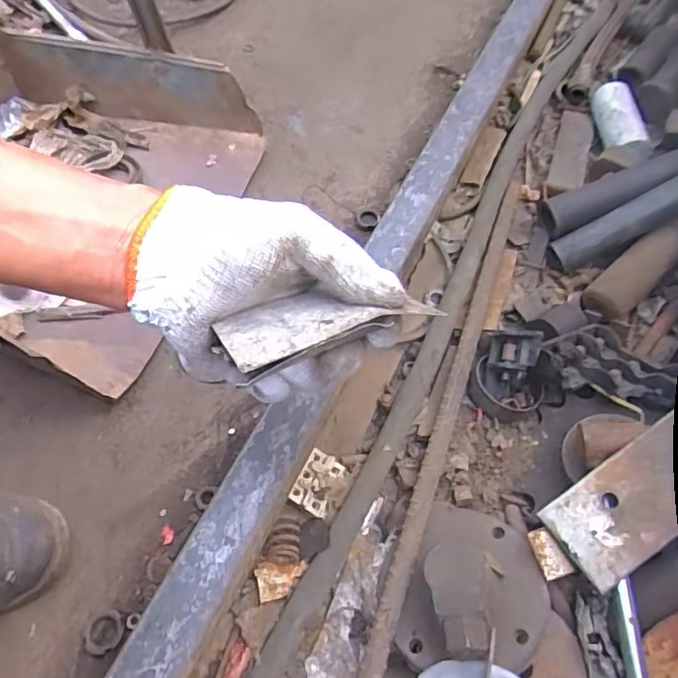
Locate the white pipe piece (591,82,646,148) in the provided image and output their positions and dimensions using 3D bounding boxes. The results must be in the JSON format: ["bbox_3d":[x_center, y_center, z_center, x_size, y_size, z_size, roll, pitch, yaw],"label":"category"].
[{"bbox_3d":[0.317,-0.250,0.632,0.043,0.036,0.102,2,59,2],"label":"white pipe piece"}]

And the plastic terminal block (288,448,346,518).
[{"bbox_3d":[-0.017,0.107,0.416,0.029,0.007,0.042,31,69,-1],"label":"plastic terminal block"}]

